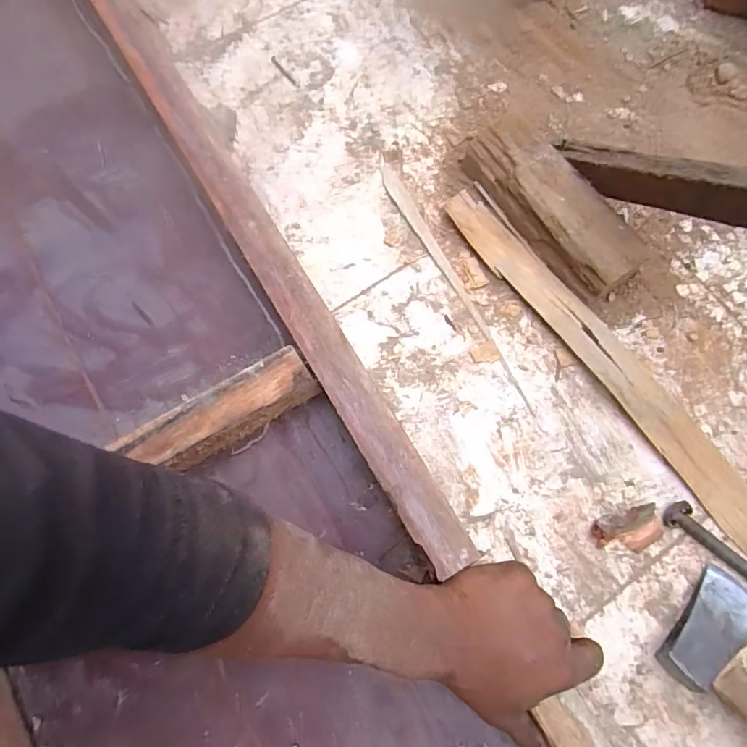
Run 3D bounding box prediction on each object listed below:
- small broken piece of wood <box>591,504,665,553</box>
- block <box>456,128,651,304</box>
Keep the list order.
[{"bbox_3d":[0.253,0.156,0.491,0.070,0.011,0.039,-12,75,-5],"label":"small broken piece of wood"},{"bbox_3d":[0.195,-0.190,0.564,0.082,0.055,0.240,-39,79,-11],"label":"block"}]

